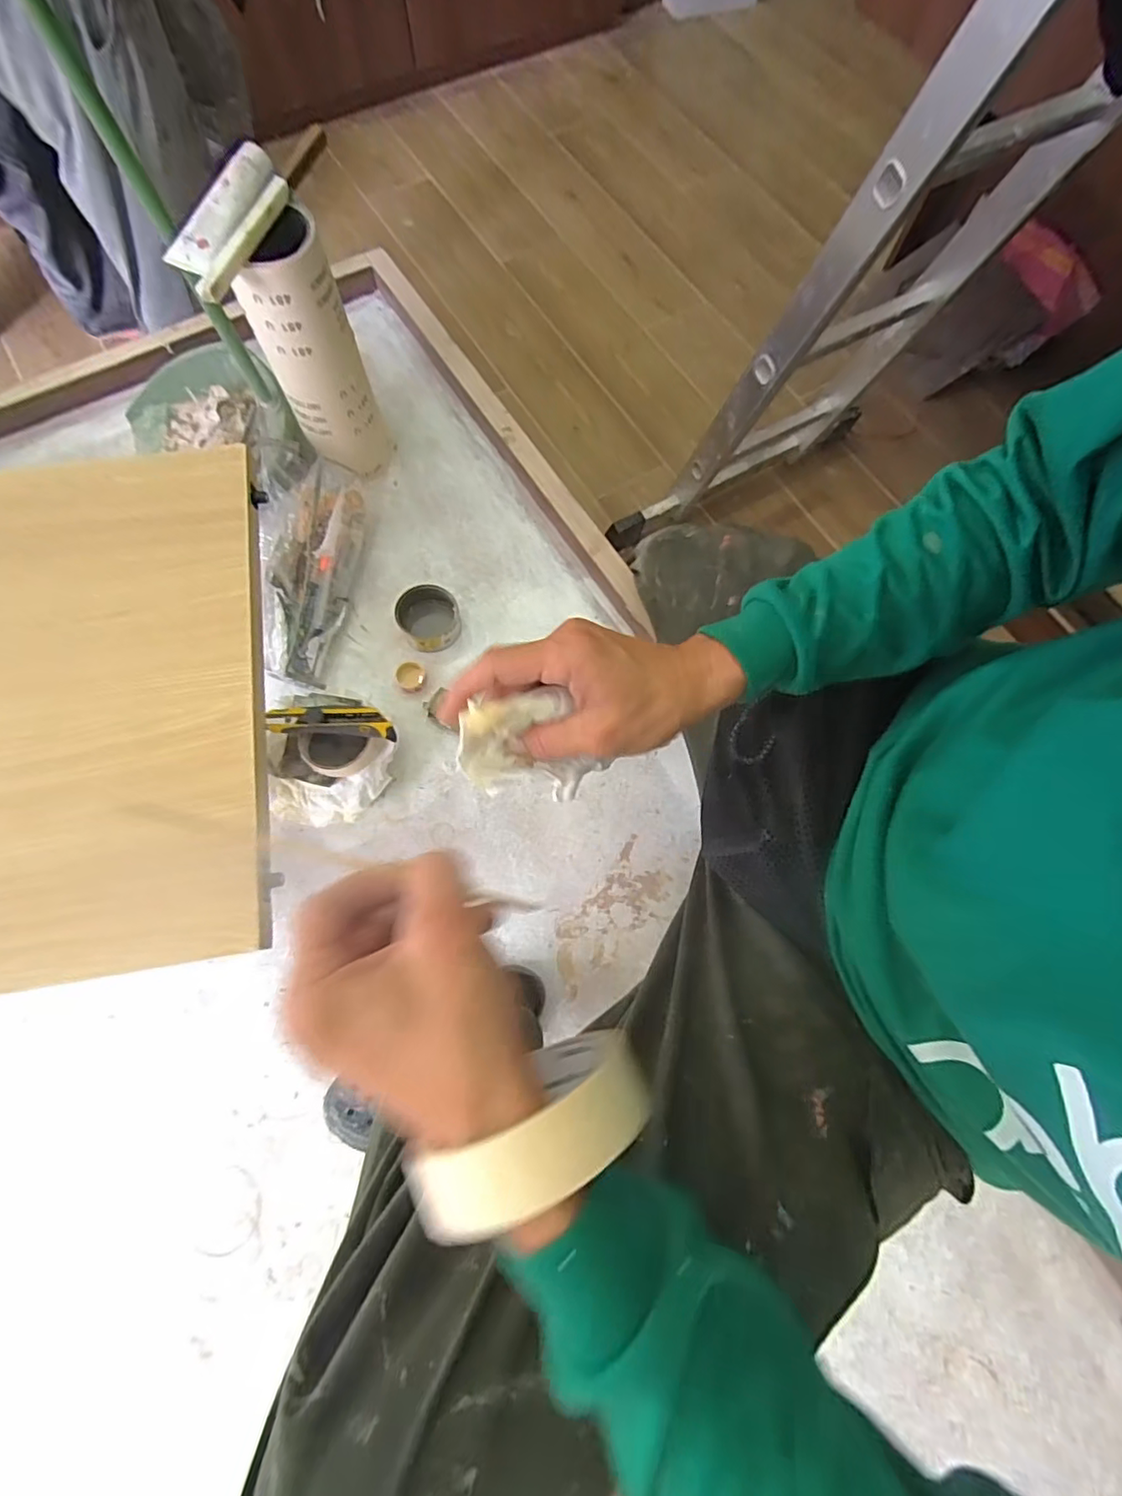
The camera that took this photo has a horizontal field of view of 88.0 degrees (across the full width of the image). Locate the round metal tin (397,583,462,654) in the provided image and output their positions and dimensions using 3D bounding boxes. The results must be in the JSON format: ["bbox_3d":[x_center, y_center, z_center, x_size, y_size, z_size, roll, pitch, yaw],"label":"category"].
[{"bbox_3d":[-0.180,-0.176,0.801,0.080,0.048,0.082,0,73,-1],"label":"round metal tin"}]

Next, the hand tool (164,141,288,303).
[{"bbox_3d":[-0.346,-0.547,0.604,0.071,0.036,0.175,26,73,7],"label":"hand tool"}]

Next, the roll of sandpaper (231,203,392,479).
[{"bbox_3d":[-0.314,-0.492,0.767,0.111,0.308,0.087,-22,74,-8],"label":"roll of sandpaper"}]

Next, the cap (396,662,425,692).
[{"bbox_3d":[-0.204,-0.098,0.787,0.039,0.018,0.039,0,73,-1],"label":"cap"}]

